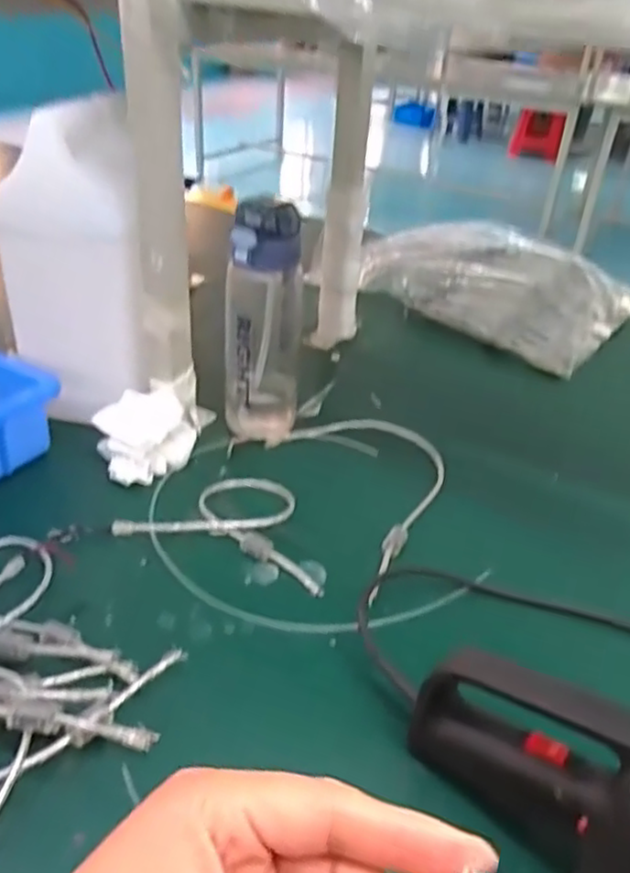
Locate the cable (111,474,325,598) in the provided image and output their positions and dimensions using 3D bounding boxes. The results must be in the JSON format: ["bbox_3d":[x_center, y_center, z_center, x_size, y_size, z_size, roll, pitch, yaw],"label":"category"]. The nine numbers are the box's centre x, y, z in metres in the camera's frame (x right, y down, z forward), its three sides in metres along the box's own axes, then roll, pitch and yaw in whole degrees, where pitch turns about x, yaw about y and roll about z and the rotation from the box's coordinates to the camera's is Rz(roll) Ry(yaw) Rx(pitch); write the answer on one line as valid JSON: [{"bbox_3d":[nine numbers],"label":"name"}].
[{"bbox_3d":[-0.067,0.070,0.603,0.180,0.015,0.122,12,36,11],"label":"cable"}]

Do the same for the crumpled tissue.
[{"bbox_3d":[-0.154,-0.007,0.658,0.065,0.069,0.124,23,40,25],"label":"crumpled tissue"}]

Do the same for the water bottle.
[{"bbox_3d":[-0.051,-0.110,0.668,0.072,0.227,0.082,3,35,-1],"label":"water bottle"}]

